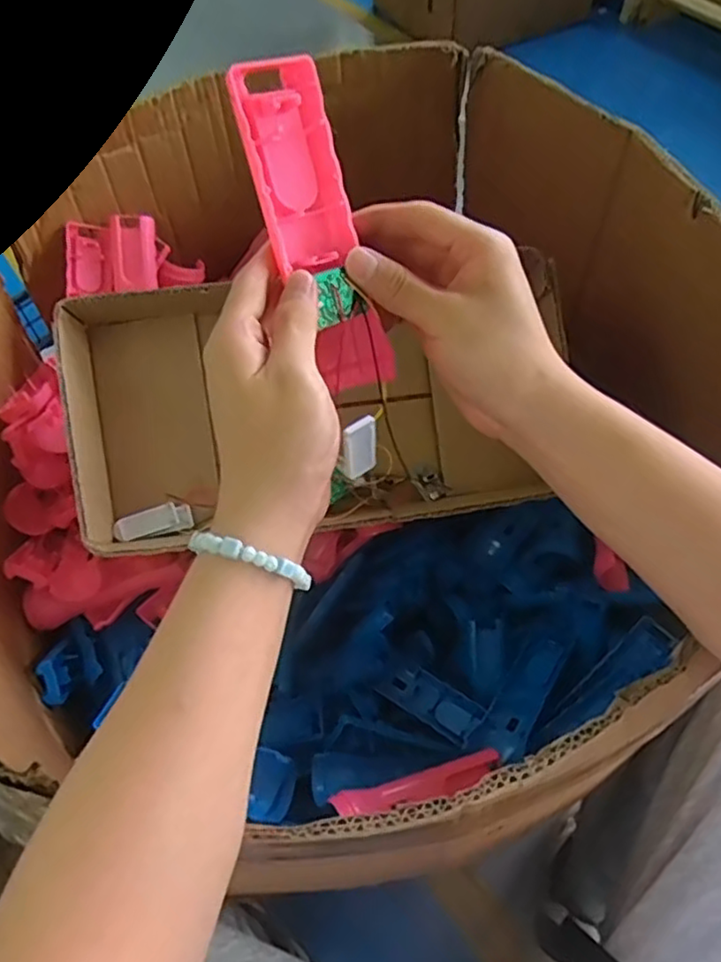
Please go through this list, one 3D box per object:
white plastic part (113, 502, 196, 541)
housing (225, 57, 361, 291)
[{"bbox_3d":[-0.192,0.037,0.600,0.054,0.013,0.025,-13,82,-5],"label":"white plastic part"},{"bbox_3d":[-0.032,-0.150,0.322,0.042,0.094,0.020,-16,20,-9],"label":"housing"}]

